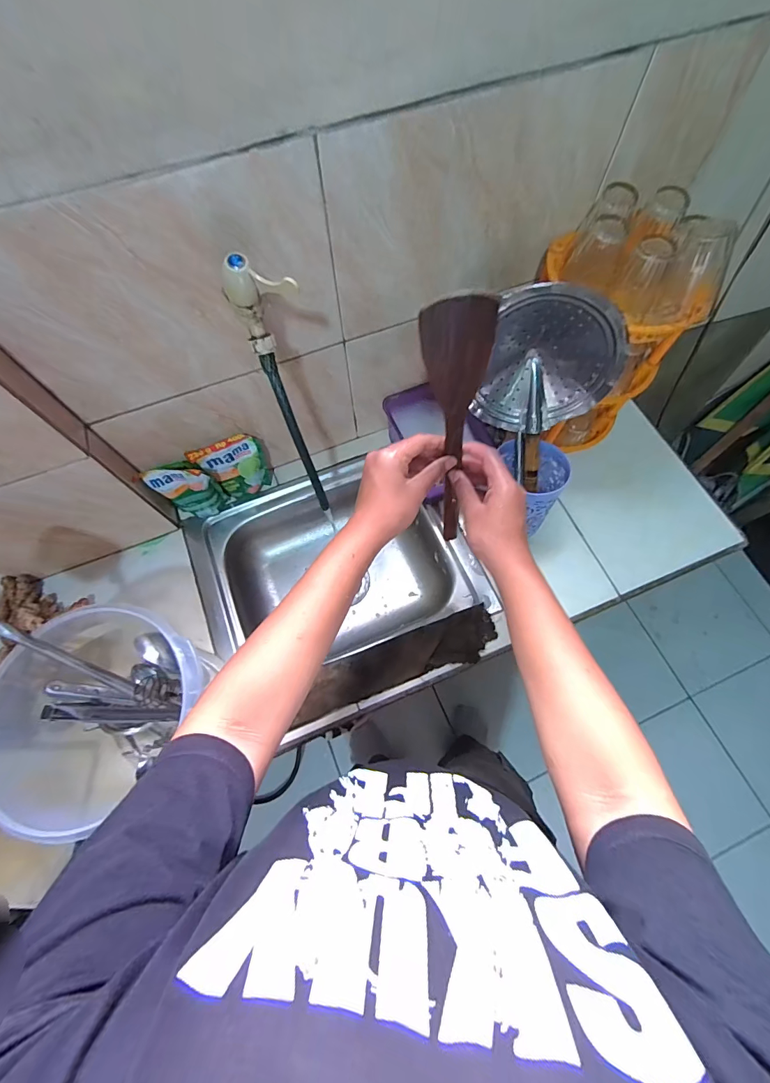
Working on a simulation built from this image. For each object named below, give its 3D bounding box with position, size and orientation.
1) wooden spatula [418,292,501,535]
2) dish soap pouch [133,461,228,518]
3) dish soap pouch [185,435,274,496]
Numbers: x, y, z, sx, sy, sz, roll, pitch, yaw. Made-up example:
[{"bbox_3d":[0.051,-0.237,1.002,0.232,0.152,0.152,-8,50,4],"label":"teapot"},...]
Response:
[{"bbox_3d":[0.077,-0.122,0.463,0.063,0.293,0.019,-15,56,-5],"label":"wooden spatula"},{"bbox_3d":[-0.361,-0.097,0.746,0.102,0.141,0.049,-6,69,-1],"label":"dish soap pouch"},{"bbox_3d":[-0.273,-0.134,0.758,0.110,0.147,0.036,-31,71,-10],"label":"dish soap pouch"}]

